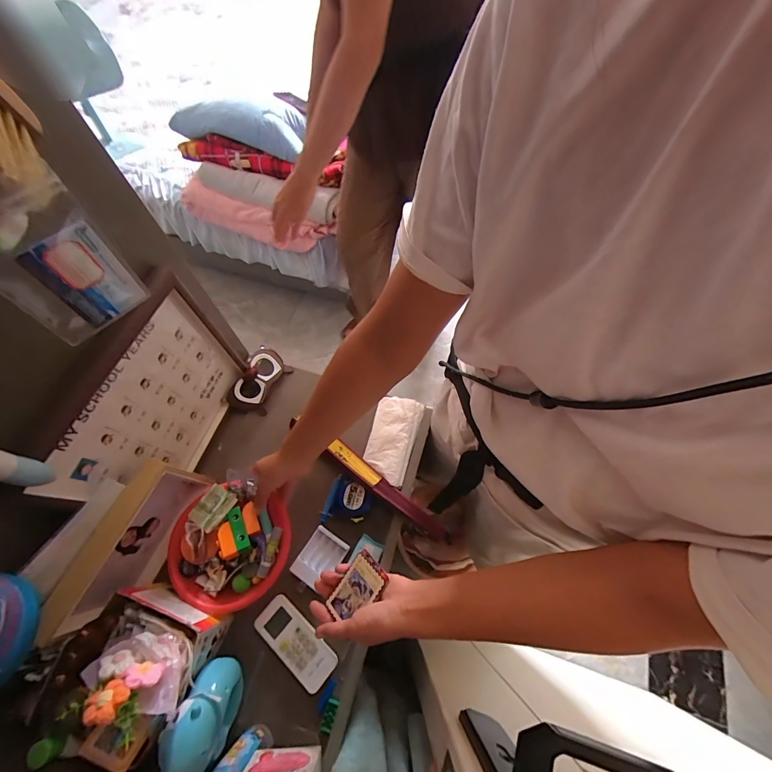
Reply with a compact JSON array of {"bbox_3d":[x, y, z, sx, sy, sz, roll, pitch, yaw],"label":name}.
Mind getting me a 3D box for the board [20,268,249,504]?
[{"bbox_3d":[-0.321,0.027,0.498,0.024,0.281,0.269,17,67,7],"label":"board"}]

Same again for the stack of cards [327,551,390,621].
[{"bbox_3d":[-0.036,0.251,0.428,0.074,0.005,0.053,-50,43,-7],"label":"stack of cards"}]

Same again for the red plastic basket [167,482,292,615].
[{"bbox_3d":[-0.238,0.241,0.519,0.163,0.052,0.161,0,66,-1],"label":"red plastic basket"}]

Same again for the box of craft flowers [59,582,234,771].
[{"bbox_3d":[-0.299,0.341,0.415,0.145,0.149,0.136,16,67,6],"label":"box of craft flowers"}]

